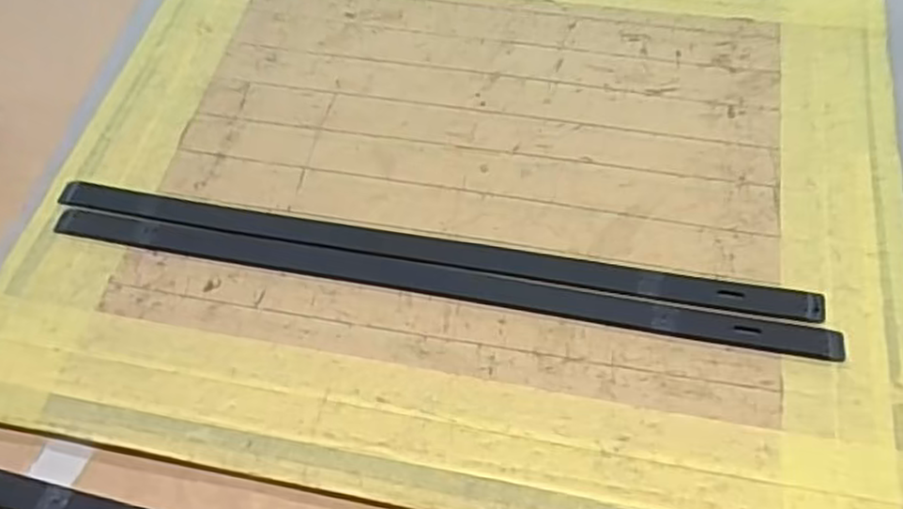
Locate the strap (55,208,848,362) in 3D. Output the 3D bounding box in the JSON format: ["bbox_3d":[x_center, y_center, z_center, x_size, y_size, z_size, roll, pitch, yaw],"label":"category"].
[{"bbox_3d":[-0.022,0.011,0.375,0.413,0.004,0.019,9,58,11],"label":"strap"}]

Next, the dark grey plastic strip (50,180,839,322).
[{"bbox_3d":[-0.026,-0.004,0.386,0.412,0.004,0.020,9,55,11],"label":"dark grey plastic strip"}]

